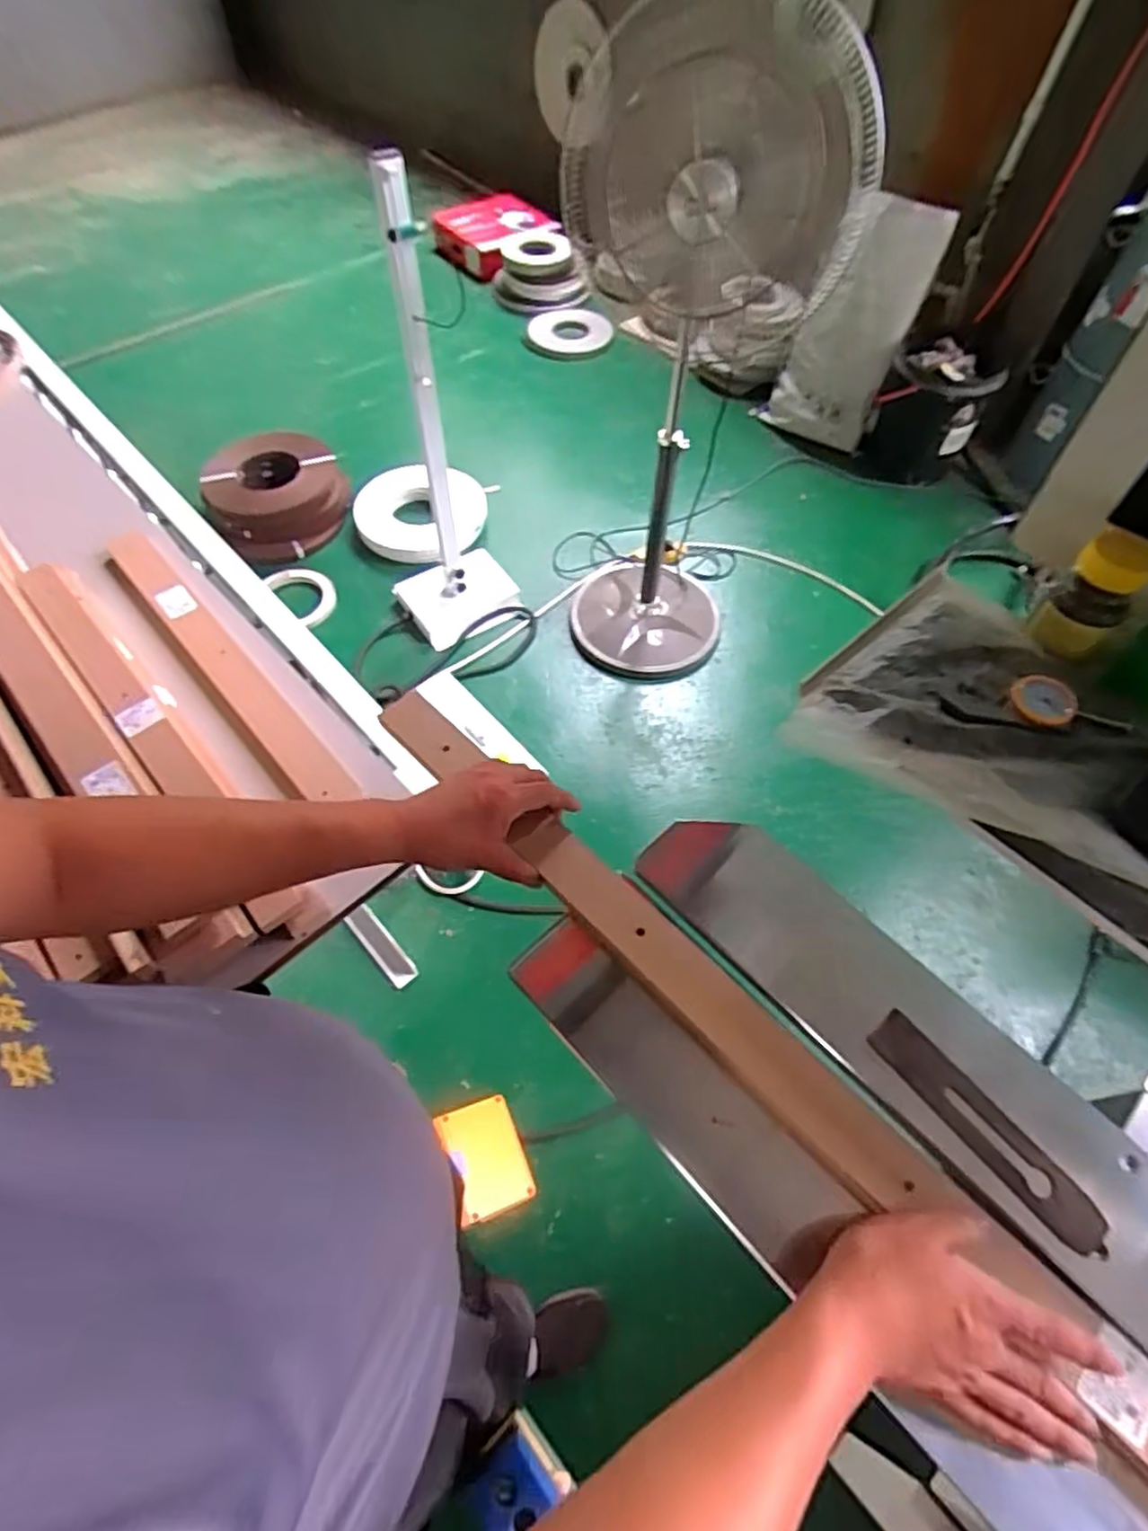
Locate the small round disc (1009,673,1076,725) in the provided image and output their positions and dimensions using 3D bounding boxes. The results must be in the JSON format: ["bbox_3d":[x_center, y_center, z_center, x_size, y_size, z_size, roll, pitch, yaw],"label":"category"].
[{"bbox_3d":[0.346,-0.048,0.525,0.039,0.011,0.043,-39,66,-22],"label":"small round disc"}]

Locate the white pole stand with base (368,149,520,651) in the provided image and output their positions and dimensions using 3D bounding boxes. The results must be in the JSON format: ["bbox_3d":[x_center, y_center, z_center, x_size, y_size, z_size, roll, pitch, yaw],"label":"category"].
[{"bbox_3d":[-0.332,-0.747,1.658,0.331,1.021,0.373,-12,59,-8],"label":"white pole stand with base"}]

